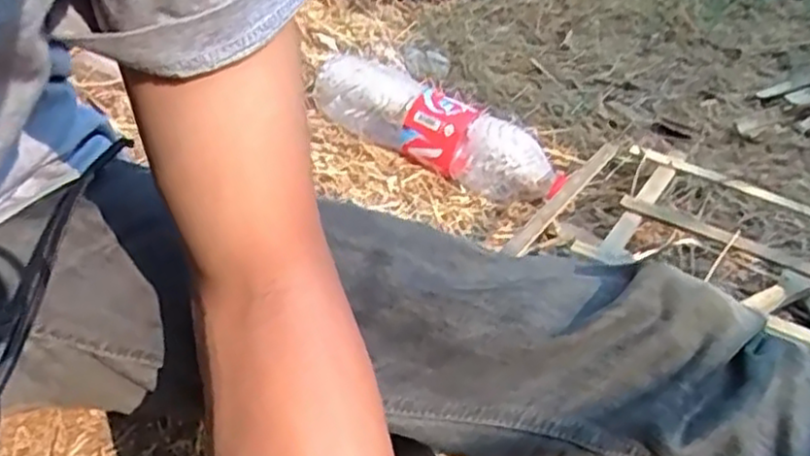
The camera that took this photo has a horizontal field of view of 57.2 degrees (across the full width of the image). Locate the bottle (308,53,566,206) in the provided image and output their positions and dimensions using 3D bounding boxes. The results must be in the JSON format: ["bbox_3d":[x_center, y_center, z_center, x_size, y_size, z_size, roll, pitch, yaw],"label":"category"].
[{"bbox_3d":[0.030,-0.114,0.855,0.307,0.088,0.070,28,38,15],"label":"bottle"}]

